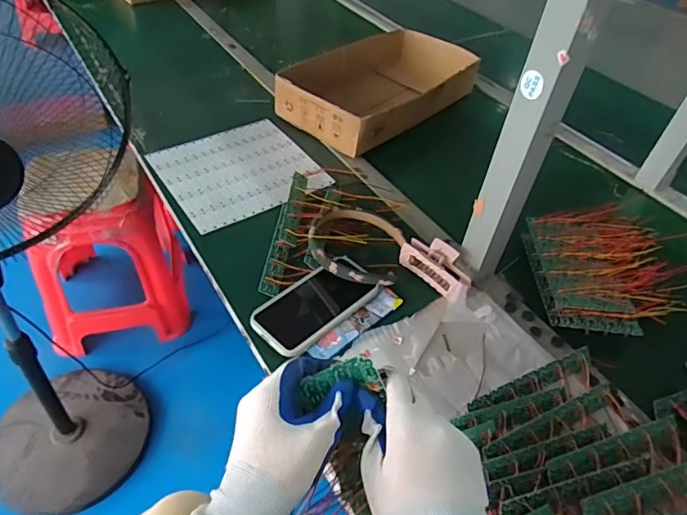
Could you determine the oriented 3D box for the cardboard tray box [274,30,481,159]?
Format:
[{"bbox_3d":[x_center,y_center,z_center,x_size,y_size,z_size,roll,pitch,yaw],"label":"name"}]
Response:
[{"bbox_3d":[0.078,-0.346,0.976,0.226,0.077,0.412,35,53,26],"label":"cardboard tray box"}]

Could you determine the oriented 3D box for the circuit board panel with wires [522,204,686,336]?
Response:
[{"bbox_3d":[0.365,0.014,0.684,0.197,0.042,0.217,2,46,-3],"label":"circuit board panel with wires"}]

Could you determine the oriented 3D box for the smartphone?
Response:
[{"bbox_3d":[-0.033,0.055,0.621,0.084,0.015,0.169,35,53,26],"label":"smartphone"}]

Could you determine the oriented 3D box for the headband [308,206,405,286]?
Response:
[{"bbox_3d":[0.017,-0.018,0.685,0.126,0.036,0.143,12,46,7],"label":"headband"}]

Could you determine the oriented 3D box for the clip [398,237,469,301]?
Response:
[{"bbox_3d":[0.126,0.011,0.659,0.038,0.049,0.106,-27,54,-27],"label":"clip"}]

